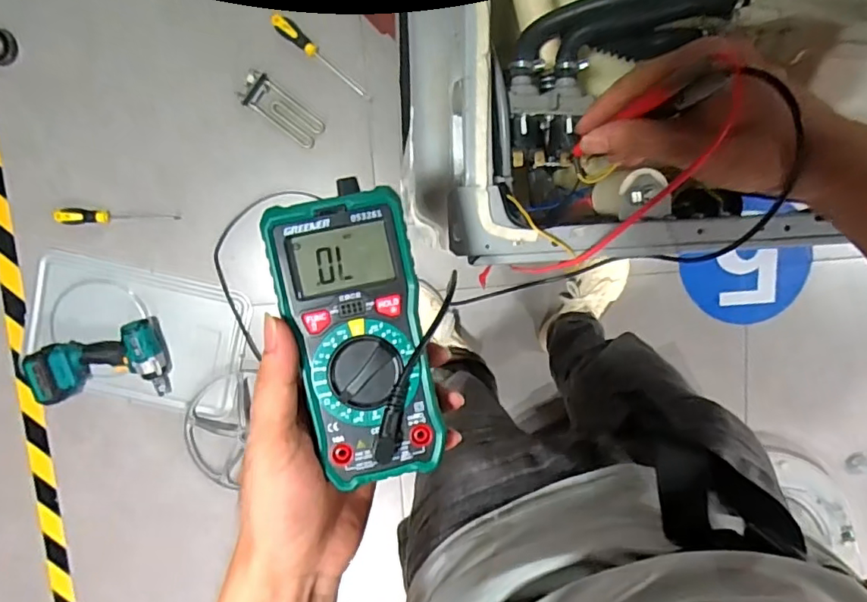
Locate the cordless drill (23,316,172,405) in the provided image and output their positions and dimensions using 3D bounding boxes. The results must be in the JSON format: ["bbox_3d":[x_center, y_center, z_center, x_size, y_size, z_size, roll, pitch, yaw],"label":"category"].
[{"bbox_3d":[-0.699,0.131,1.135,0.268,0.094,0.163,-5,97,-1],"label":"cordless drill"}]

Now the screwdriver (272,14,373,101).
[{"bbox_3d":[-0.223,-0.492,1.109,0.235,0.031,0.034,37,95,-5],"label":"screwdriver"}]

